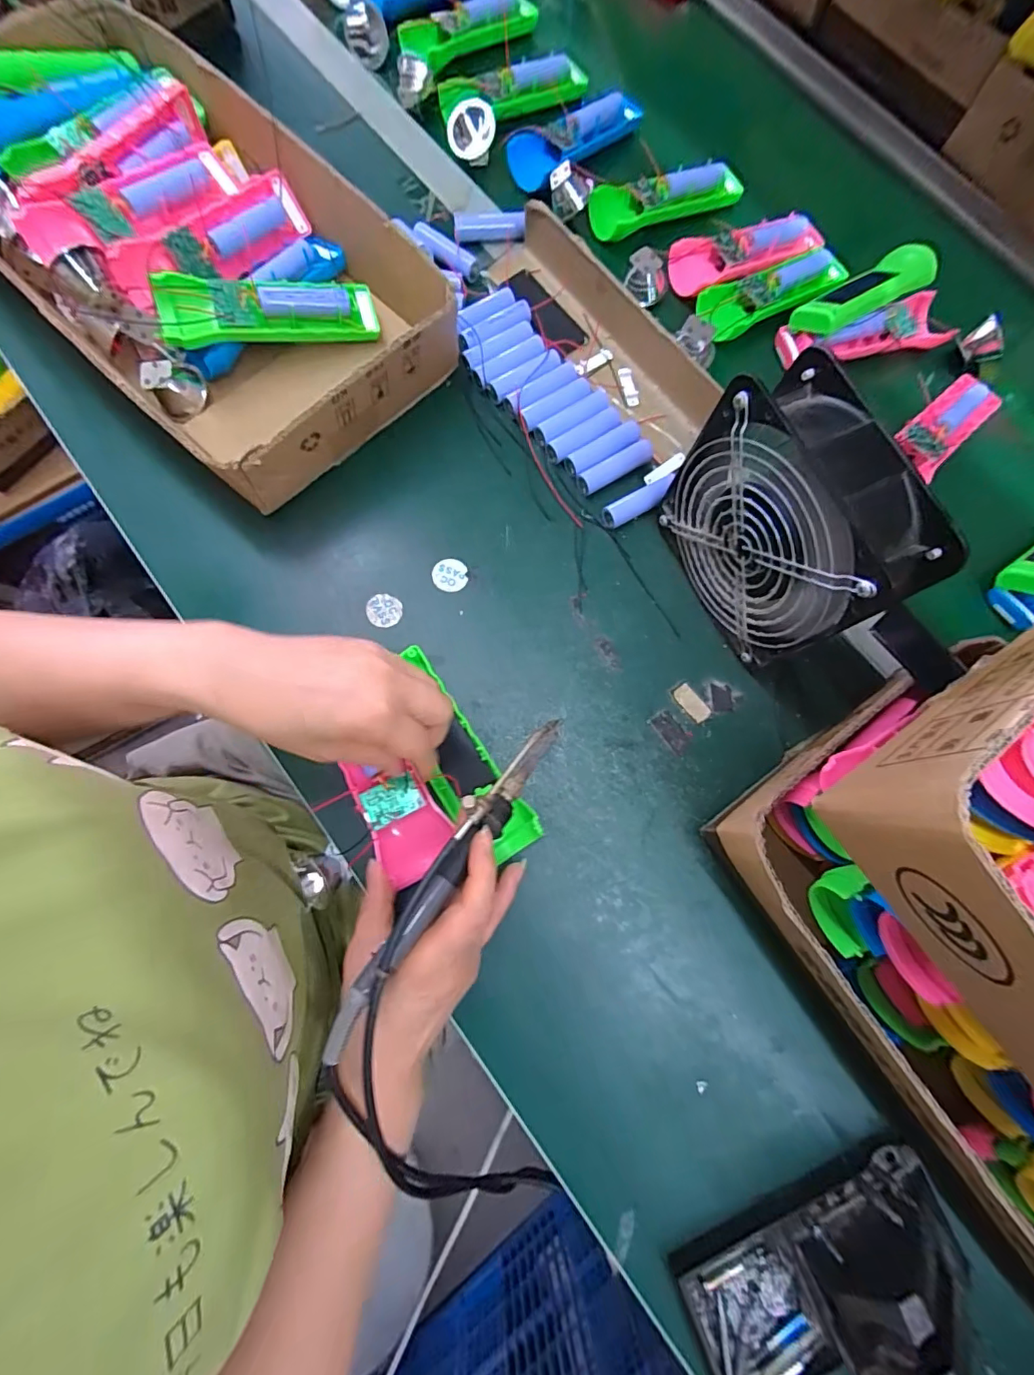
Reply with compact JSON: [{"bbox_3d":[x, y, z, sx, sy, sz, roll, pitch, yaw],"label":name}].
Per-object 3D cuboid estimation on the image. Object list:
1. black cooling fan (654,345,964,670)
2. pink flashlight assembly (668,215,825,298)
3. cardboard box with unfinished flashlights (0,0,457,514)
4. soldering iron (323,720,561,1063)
[{"bbox_3d":[0.169,-0.098,0.334,0.064,0.147,0.144,-24,77,-8],"label":"black cooling fan"},{"bbox_3d":[0.213,-0.401,0.479,0.154,0.023,0.044,-23,77,-8],"label":"pink flashlight assembly"},{"bbox_3d":[-0.263,-0.344,0.415,0.421,0.096,0.230,42,78,8],"label":"cardboard box with unfinished flashlights"},{"bbox_3d":[-0.033,0.092,0.273,0.022,0.028,0.198,35,67,6],"label":"soldering iron"}]

